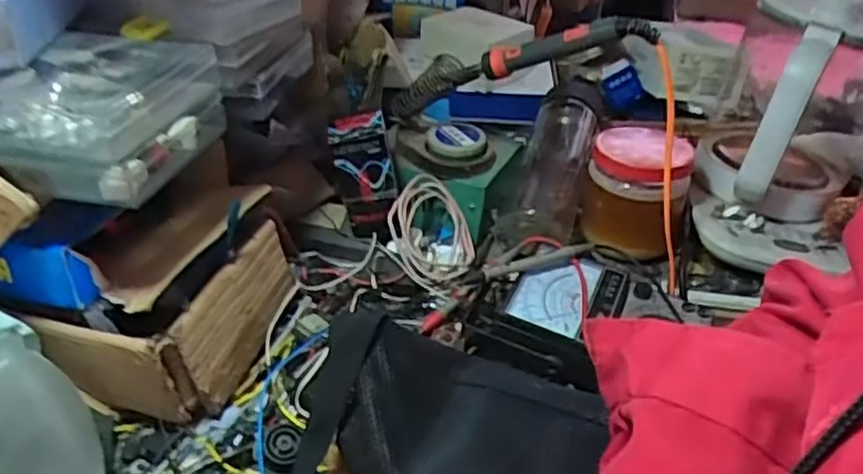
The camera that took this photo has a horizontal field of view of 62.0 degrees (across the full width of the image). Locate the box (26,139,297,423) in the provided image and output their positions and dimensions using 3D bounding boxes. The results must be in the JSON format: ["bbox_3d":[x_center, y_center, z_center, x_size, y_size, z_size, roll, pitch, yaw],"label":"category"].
[{"bbox_3d":[-0.184,0.036,0.541,0.112,0.111,0.181,15,37,15],"label":"box"}]

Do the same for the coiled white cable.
[{"bbox_3d":[-0.003,-0.002,0.666,0.089,0.037,0.088,9,67,-23],"label":"coiled white cable"}]

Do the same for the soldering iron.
[{"bbox_3d":[0.057,-0.146,0.610,0.258,0.038,0.032,-9,25,36],"label":"soldering iron"}]

